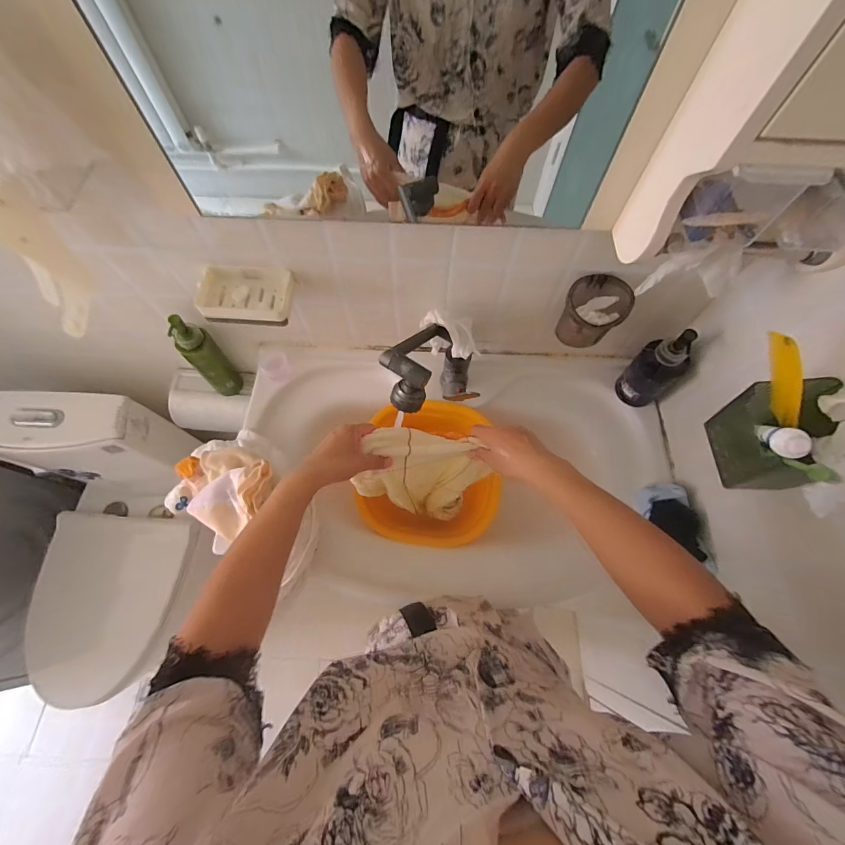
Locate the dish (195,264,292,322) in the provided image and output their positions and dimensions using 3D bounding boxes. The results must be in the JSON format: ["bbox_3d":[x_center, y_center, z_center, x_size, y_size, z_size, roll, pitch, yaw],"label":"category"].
[{"bbox_3d":[-0.286,-0.207,0.593,0.150,0.029,0.082,2,66,0],"label":"dish"}]

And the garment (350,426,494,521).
[{"bbox_3d":[0.005,0.096,0.620,0.190,0.279,0.075,4,66,1],"label":"garment"}]

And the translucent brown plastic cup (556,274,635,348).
[{"bbox_3d":[0.273,-0.172,0.609,0.094,0.105,0.082,32,70,12],"label":"translucent brown plastic cup"}]

